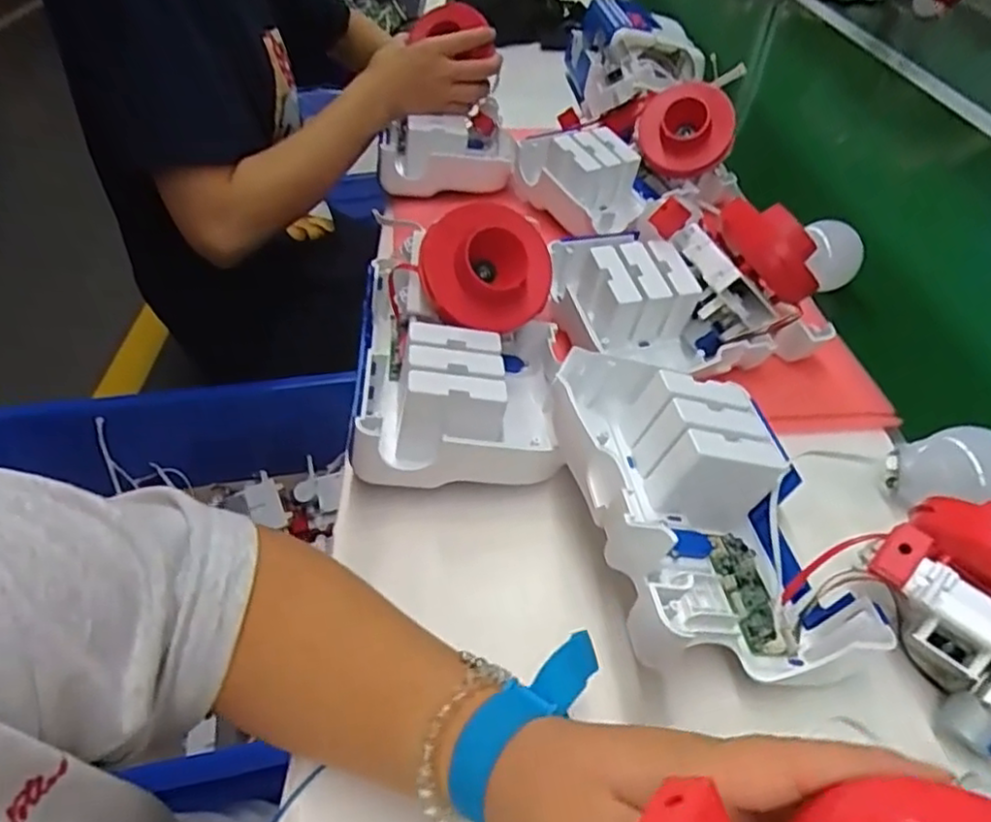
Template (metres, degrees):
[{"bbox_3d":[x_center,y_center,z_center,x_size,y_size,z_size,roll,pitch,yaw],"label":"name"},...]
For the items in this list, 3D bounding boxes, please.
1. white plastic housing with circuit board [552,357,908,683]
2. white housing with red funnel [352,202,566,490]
[{"bbox_3d":[0.111,0.050,0.363,0.133,0.074,0.178,-7,45,-10],"label":"white plastic housing with circuit board"},{"bbox_3d":[-0.021,-0.048,0.433,0.133,0.110,0.172,-2,44,-5],"label":"white housing with red funnel"}]

